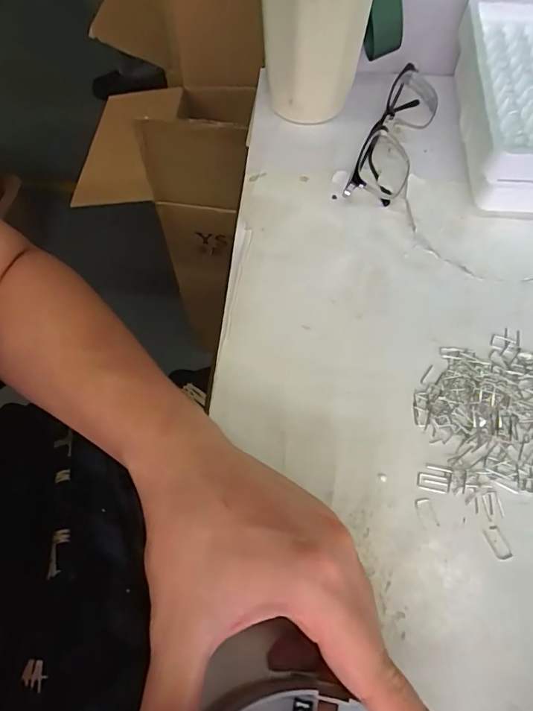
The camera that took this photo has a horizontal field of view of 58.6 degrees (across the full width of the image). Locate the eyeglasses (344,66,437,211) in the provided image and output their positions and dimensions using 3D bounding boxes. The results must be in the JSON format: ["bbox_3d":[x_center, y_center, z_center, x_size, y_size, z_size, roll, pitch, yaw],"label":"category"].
[{"bbox_3d":[0.100,-0.169,0.370,0.039,0.026,0.141,21,64,11],"label":"eyeglasses"}]

